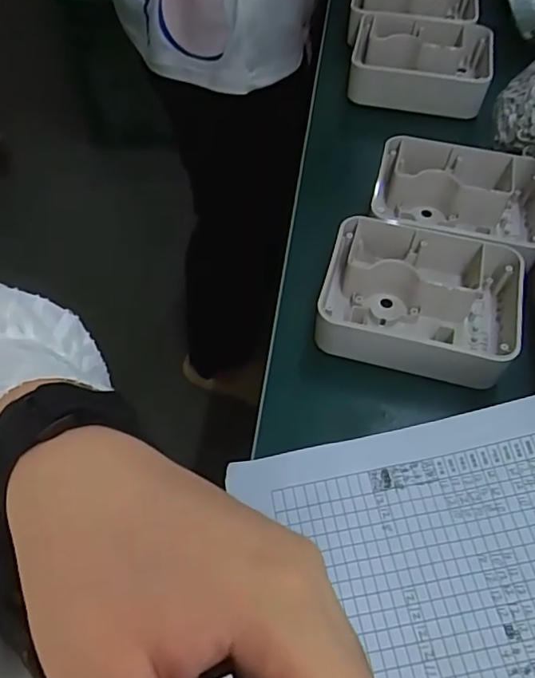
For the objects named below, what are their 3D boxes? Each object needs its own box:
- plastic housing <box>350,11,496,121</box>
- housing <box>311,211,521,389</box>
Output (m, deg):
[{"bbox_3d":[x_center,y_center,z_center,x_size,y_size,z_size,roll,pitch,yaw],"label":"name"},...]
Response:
[{"bbox_3d":[0.150,-0.266,0.556,0.133,0.040,0.102,12,55,7],"label":"plastic housing"},{"bbox_3d":[0.108,-0.032,0.398,0.131,0.041,0.114,14,56,9],"label":"housing"}]

